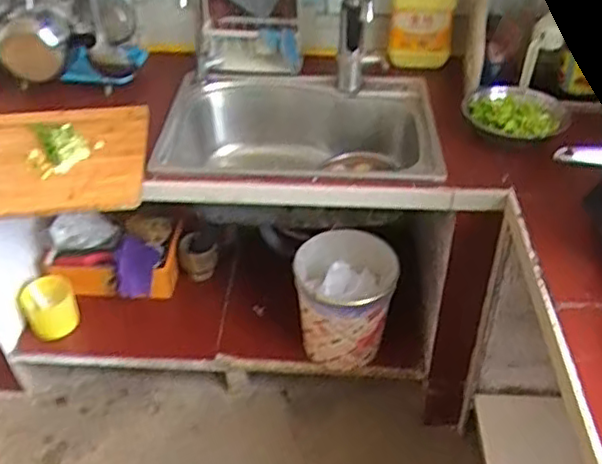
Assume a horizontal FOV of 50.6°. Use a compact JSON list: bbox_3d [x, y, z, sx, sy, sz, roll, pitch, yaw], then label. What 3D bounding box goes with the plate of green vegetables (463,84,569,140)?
[{"bbox_3d":[0.431,-0.247,1.284,0.197,0.033,0.150,11,40,15],"label":"plate of green vegetables"}]

